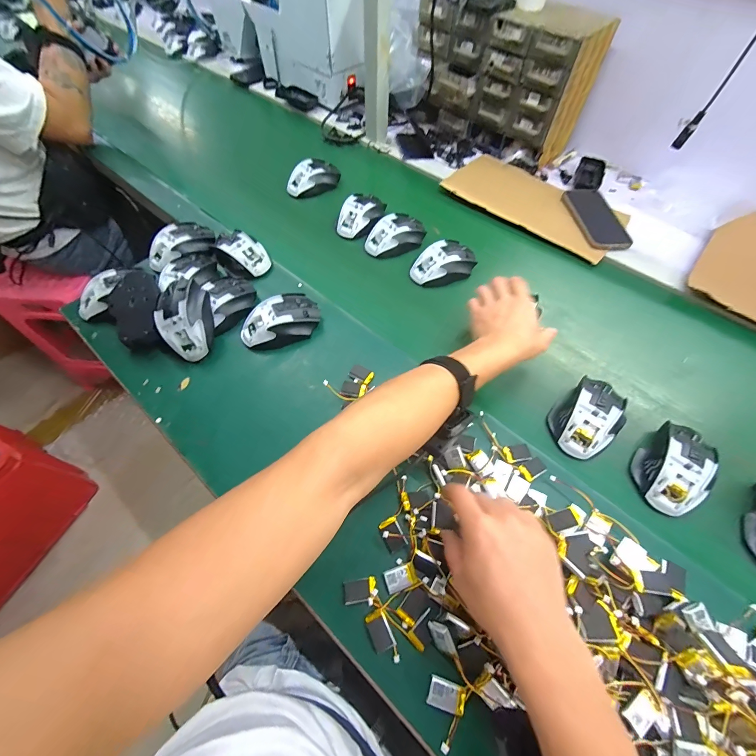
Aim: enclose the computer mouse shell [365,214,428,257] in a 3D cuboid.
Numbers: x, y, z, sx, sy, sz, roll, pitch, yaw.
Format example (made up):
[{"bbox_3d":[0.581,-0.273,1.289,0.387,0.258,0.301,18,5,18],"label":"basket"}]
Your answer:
[{"bbox_3d":[0.029,-0.258,0.604,0.109,0.040,0.058,-21,61,-10],"label":"computer mouse shell"}]

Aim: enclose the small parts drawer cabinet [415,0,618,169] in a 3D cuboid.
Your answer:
[{"bbox_3d":[0.239,-0.616,0.693,0.353,0.211,0.128,33,66,19],"label":"small parts drawer cabinet"}]

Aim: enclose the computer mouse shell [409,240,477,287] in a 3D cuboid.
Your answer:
[{"bbox_3d":[0.113,-0.191,0.565,0.108,0.038,0.072,-32,64,-16],"label":"computer mouse shell"}]

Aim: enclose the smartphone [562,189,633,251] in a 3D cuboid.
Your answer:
[{"bbox_3d":[0.404,-0.297,0.626,0.077,0.015,0.156,-10,60,-4],"label":"smartphone"}]

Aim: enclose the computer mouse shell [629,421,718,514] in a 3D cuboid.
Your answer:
[{"bbox_3d":[0.350,0.104,0.396,0.068,0.038,0.107,35,67,20],"label":"computer mouse shell"}]

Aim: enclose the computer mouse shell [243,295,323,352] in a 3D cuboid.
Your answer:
[{"bbox_3d":[-0.143,-0.084,0.494,0.115,0.034,0.066,-30,63,-15],"label":"computer mouse shell"}]

